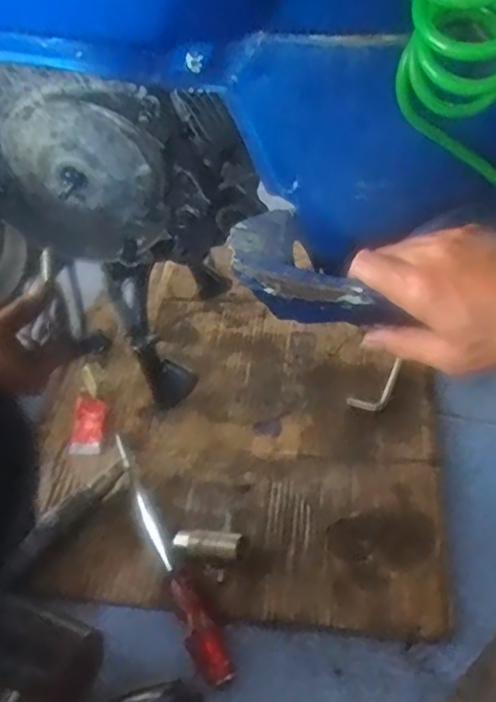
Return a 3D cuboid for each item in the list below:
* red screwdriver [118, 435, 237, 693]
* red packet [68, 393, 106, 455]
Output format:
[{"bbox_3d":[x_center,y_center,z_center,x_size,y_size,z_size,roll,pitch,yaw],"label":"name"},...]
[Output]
[{"bbox_3d":[-0.078,0.178,0.609,0.027,0.027,0.275,-22,49,-14],"label":"red screwdriver"},{"bbox_3d":[-0.176,0.081,0.726,0.036,0.016,0.073,-4,48,2],"label":"red packet"}]

